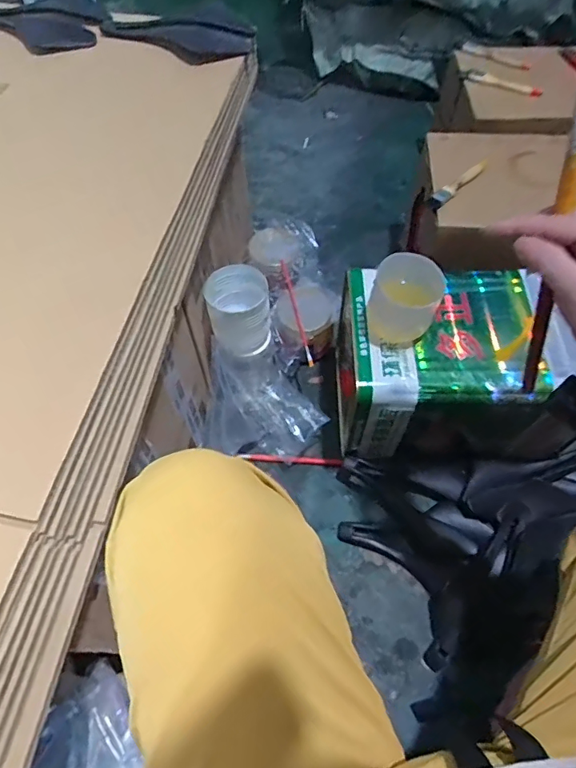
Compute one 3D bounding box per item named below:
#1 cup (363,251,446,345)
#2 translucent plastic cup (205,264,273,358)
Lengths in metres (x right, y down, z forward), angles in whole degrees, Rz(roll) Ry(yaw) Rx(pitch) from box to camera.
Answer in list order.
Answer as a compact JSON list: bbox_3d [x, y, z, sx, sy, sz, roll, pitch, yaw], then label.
[{"bbox_3d":[0.155,-0.113,0.663,0.088,0.106,0.086,0,60,0],"label":"cup"},{"bbox_3d":[-0.076,-0.112,0.775,0.089,0.121,0.097,0,60,0],"label":"translucent plastic cup"}]

